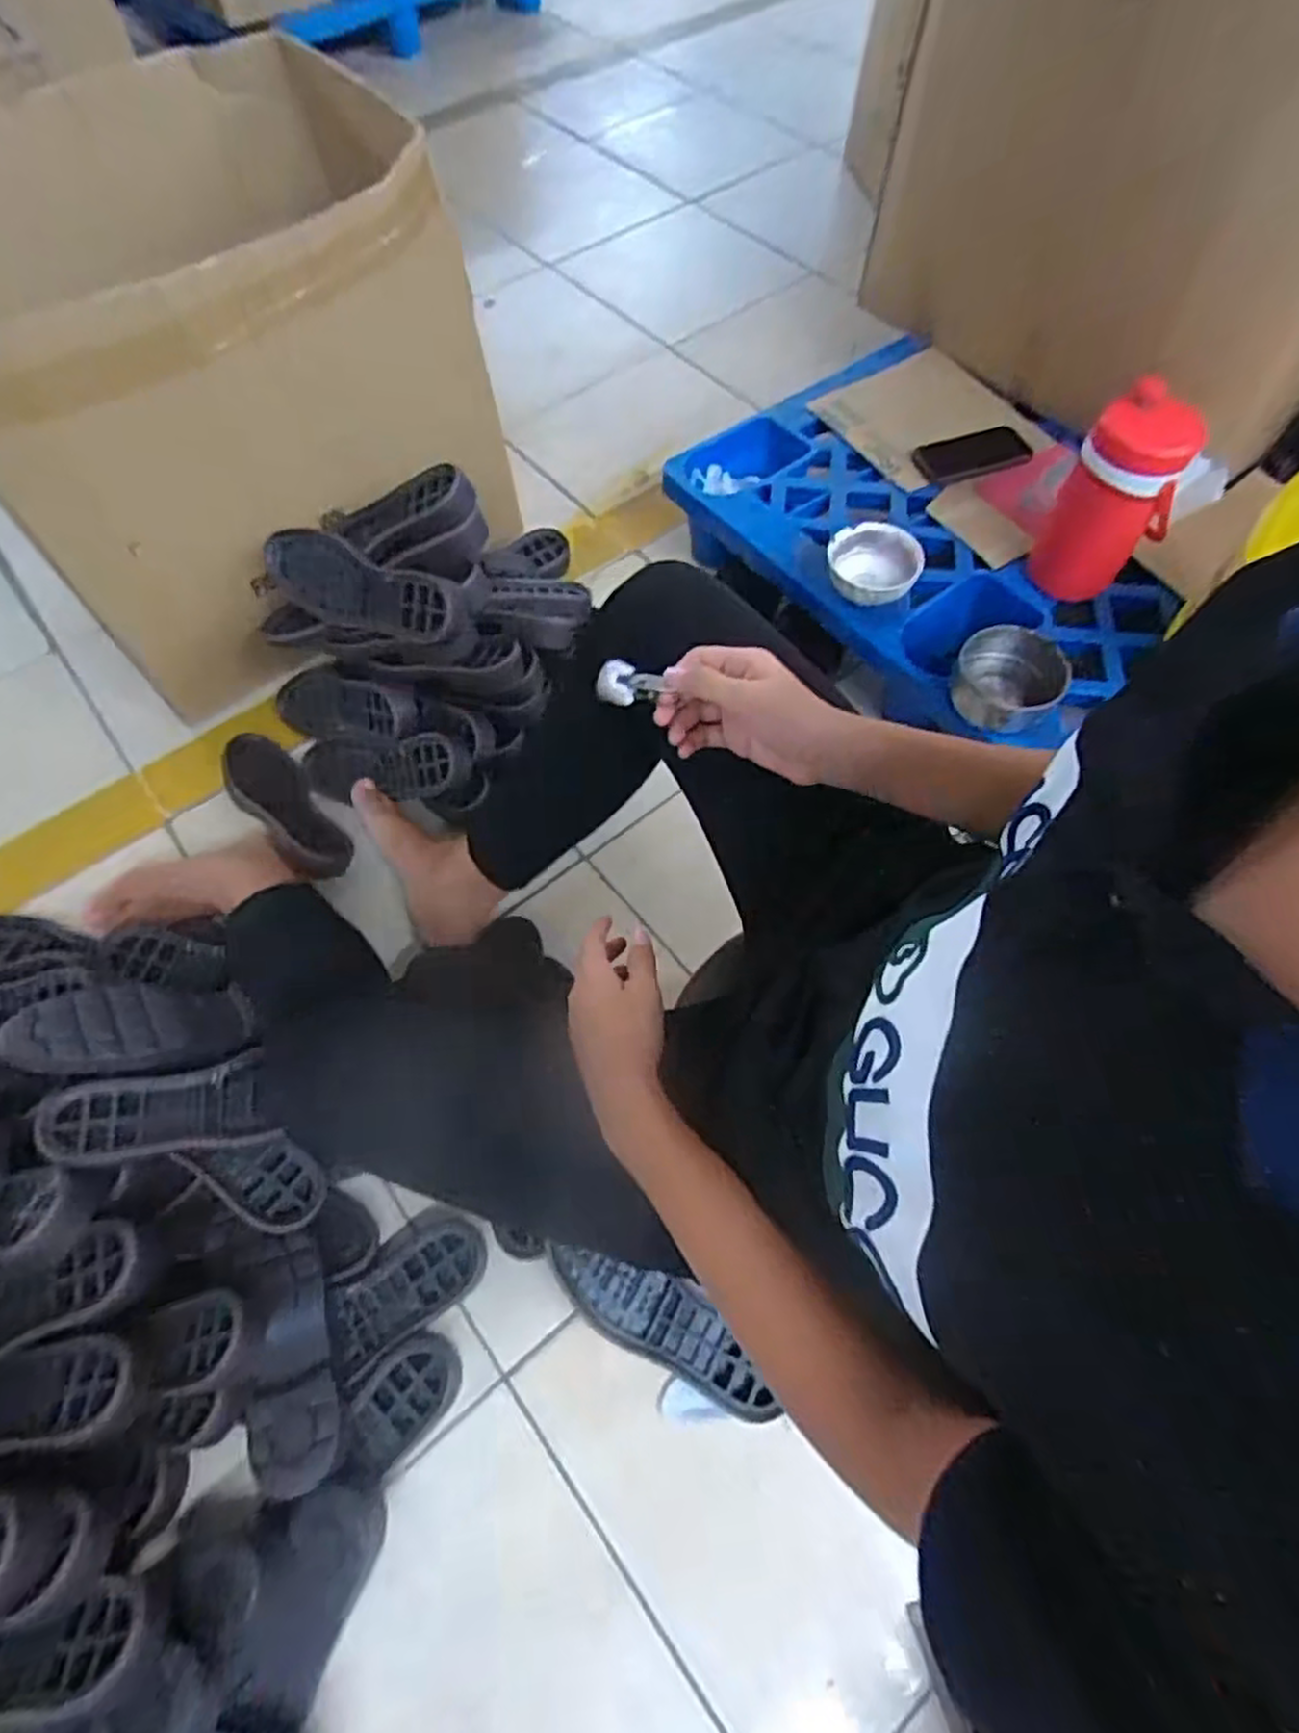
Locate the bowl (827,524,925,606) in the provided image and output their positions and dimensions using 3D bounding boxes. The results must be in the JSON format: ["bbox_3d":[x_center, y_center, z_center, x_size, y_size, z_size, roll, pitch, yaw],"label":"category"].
[{"bbox_3d":[0.288,-0.384,0.988,0.118,0.058,0.137,21,66,12],"label":"bowl"}]

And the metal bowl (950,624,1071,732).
[{"bbox_3d":[0.423,-0.218,0.908,0.127,0.053,0.127,31,68,16],"label":"metal bowl"}]

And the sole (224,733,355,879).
[{"bbox_3d":[-0.478,-0.081,0.995,0.092,0.025,0.286,-20,54,-39],"label":"sole"}]

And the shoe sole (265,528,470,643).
[{"bbox_3d":[-0.339,-0.328,0.912,0.265,0.092,0.033,20,22,14],"label":"shoe sole"}]

